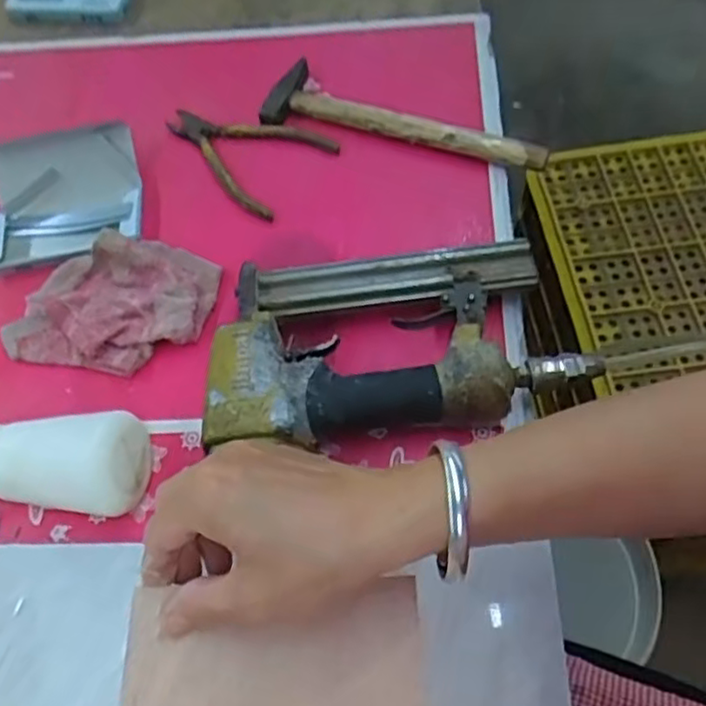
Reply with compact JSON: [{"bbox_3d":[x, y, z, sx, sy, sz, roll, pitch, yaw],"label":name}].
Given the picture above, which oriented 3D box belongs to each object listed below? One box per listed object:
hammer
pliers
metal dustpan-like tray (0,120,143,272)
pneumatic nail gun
[{"bbox_3d":[0.043,-0.209,0.590,0.251,0.032,0.079,18,64,13],"label":"hammer"},{"bbox_3d":[-0.097,-0.182,0.602,0.146,0.011,0.094,36,70,21],"label":"pliers"},{"bbox_3d":[-0.244,-0.135,0.577,0.126,0.031,0.118,-8,62,0],"label":"metal dustpan-like tray"},{"bbox_3d":[0.023,-0.011,0.465,0.235,0.053,0.137,-9,62,-1],"label":"pneumatic nail gun"}]

